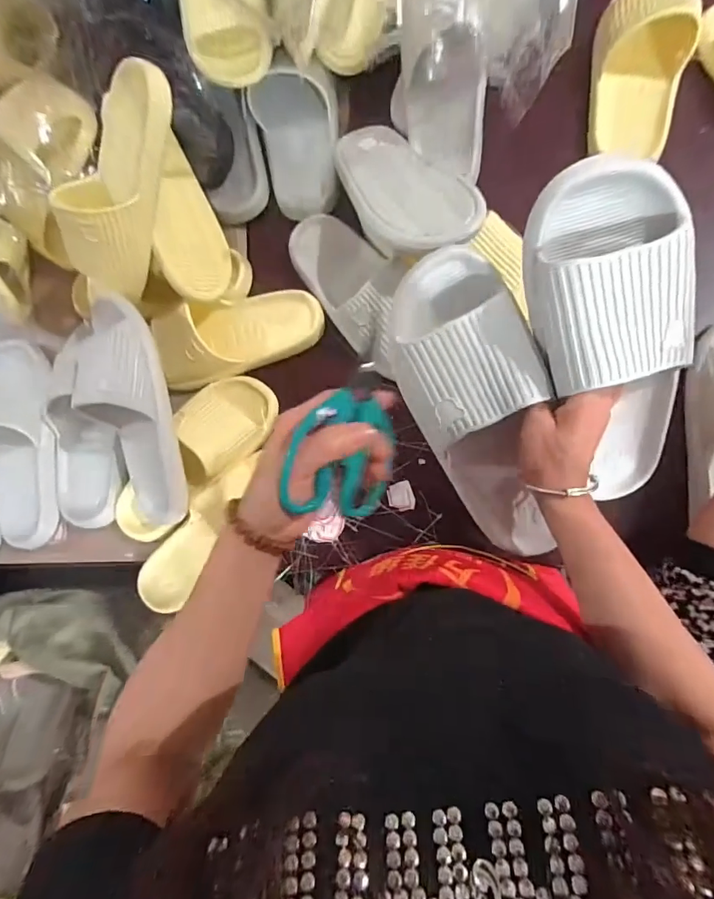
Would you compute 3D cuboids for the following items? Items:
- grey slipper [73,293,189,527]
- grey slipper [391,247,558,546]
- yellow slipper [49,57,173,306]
[{"bbox_3d":[-0.258,-0.039,0.528,0.092,0.063,0.260,-10,103,6],"label":"grey slipper"},{"bbox_3d":[0.104,-0.021,0.389,0.106,0.070,0.276,-17,105,5],"label":"grey slipper"},{"bbox_3d":[-0.261,-0.283,0.484,0.086,0.075,0.217,24,105,10],"label":"yellow slipper"}]

